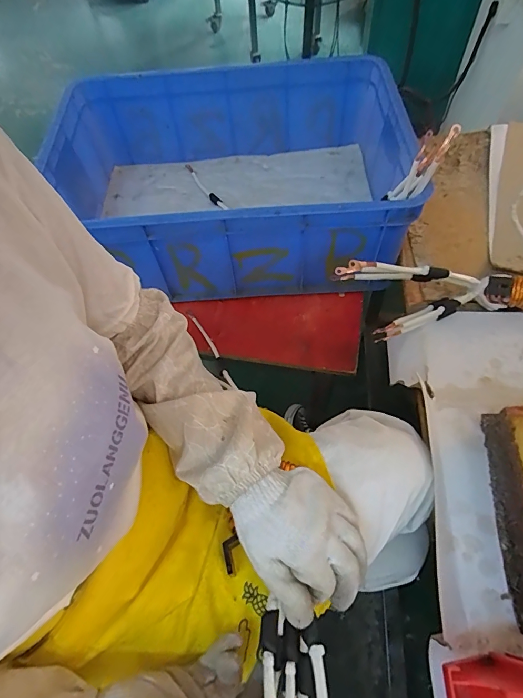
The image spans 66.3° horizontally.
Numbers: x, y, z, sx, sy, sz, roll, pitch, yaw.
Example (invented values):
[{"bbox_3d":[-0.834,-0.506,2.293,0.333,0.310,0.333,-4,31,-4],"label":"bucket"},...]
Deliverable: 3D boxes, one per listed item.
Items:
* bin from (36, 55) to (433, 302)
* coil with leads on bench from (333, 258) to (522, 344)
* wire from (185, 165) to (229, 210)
[{"bbox_3d":[-0.080,-0.314,0.749,0.636,0.190,0.418,-3,59,2],"label":"bin"},{"bbox_3d":[0.334,-0.072,0.554,0.448,0.089,0.085,0,60,4],"label":"coil with leads on bench"},{"bbox_3d":[-0.121,-0.350,0.866,0.019,0.014,0.163,-29,62,-13],"label":"wire"}]

